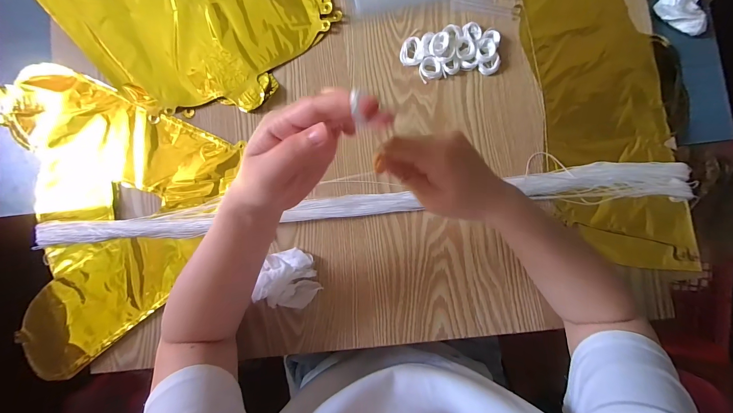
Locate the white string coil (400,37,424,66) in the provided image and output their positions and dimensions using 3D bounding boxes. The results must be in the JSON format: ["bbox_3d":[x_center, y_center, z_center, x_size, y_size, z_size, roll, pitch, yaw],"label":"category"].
[{"bbox_3d":[0.059,-0.203,0.414,0.030,0.008,0.037,-3,85,1],"label":"white string coil"}]

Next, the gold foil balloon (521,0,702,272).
[{"bbox_3d":[0.298,-0.128,0.396,0.155,0.008,0.410,-6,85,1],"label":"gold foil balloon"}]

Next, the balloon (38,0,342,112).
[{"bbox_3d":[-0.284,-0.268,0.420,0.436,0.016,0.231,24,86,3],"label":"balloon"}]

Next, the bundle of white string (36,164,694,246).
[{"bbox_3d":[-0.008,-0.003,0.396,0.813,0.019,0.043,-4,85,1],"label":"bundle of white string"}]

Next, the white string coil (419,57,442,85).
[{"bbox_3d":[0.083,-0.179,0.411,0.028,0.010,0.029,0,85,1],"label":"white string coil"}]

